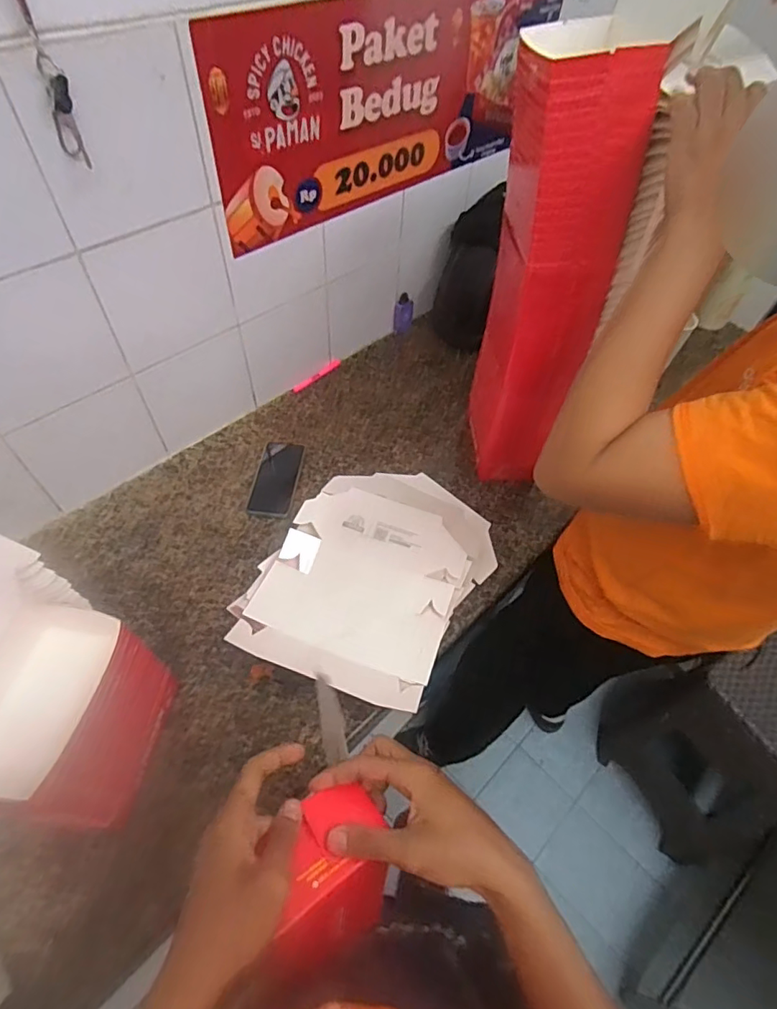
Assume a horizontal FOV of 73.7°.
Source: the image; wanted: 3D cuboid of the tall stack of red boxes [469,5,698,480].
[{"bbox_3d":[0.226,-0.303,0.792,0.141,0.635,0.184,4,54,-1],"label":"tall stack of red boxes"}]

